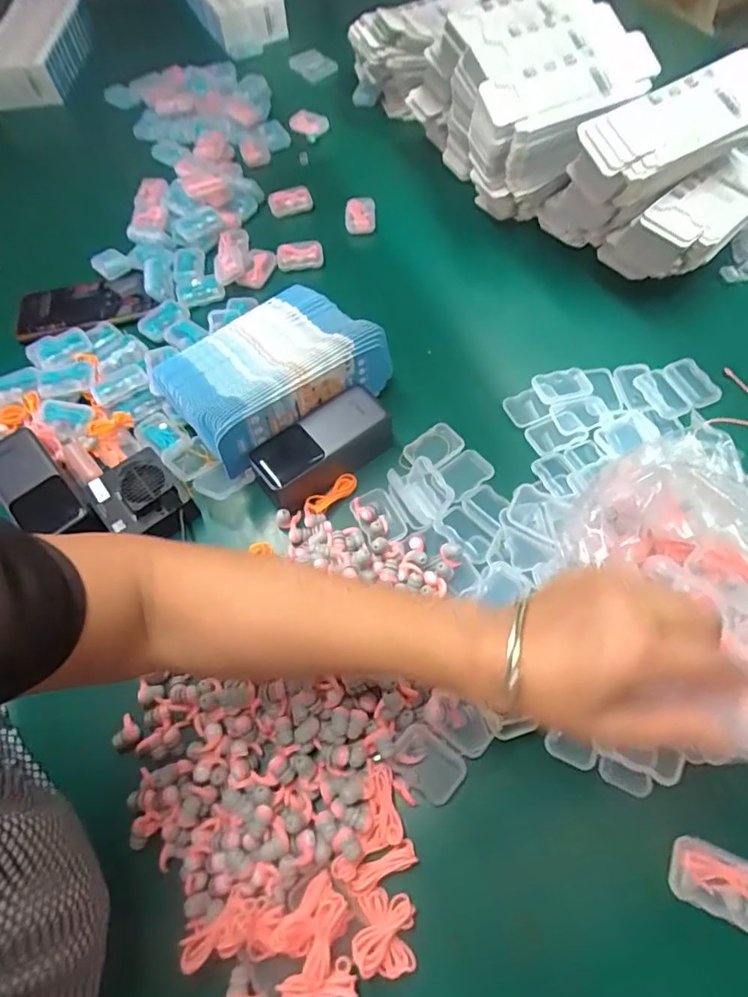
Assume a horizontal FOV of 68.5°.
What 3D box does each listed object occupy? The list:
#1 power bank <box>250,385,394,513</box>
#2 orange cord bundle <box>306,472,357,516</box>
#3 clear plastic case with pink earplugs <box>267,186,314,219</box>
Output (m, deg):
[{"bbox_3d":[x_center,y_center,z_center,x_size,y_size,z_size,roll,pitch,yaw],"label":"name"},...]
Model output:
[{"bbox_3d":[-0.047,-0.046,0.511,0.128,0.041,0.058,-32,64,-14],"label":"power bank"},{"bbox_3d":[-0.039,-0.005,0.514,0.054,0.016,0.015,-39,65,-17],"label":"orange cord bundle"},{"bbox_3d":[-0.112,-0.399,0.739,0.059,0.032,0.018,-6,38,4],"label":"clear plastic case with pink earplugs"}]

